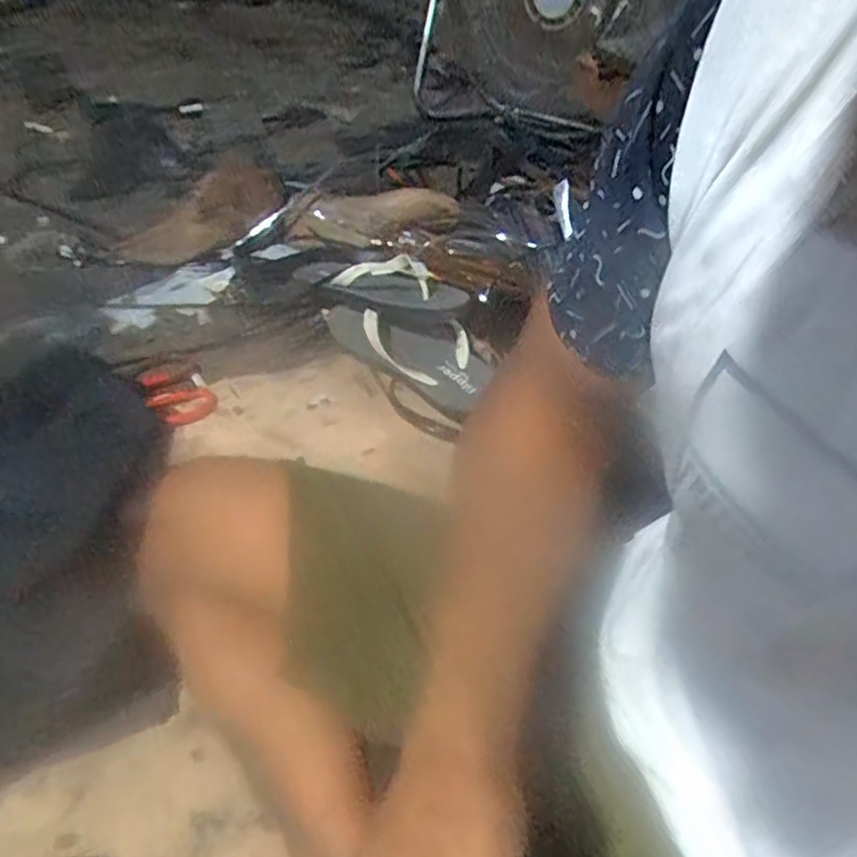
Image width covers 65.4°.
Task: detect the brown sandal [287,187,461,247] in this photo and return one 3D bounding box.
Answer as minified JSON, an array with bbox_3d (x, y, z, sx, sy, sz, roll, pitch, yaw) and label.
[{"bbox_3d":[-0.080,-0.304,0.950,0.238,0.040,0.095,-5,48,-14],"label":"brown sandal"}]

